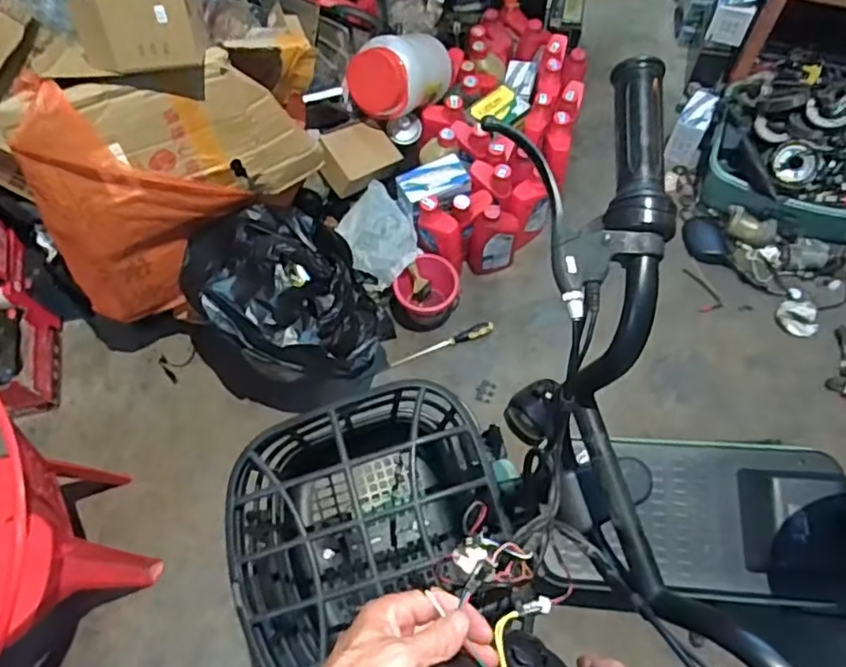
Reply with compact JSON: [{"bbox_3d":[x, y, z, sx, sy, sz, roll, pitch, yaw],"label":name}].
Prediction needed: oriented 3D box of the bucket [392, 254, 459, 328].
[{"bbox_3d":[0.013,-0.096,1.531,0.127,0.127,0.153,28,70,15],"label":"bucket"}]

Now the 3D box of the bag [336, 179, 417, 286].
[{"bbox_3d":[-0.103,-0.235,1.504,0.182,0.074,0.221,-42,70,-15],"label":"bag"}]

